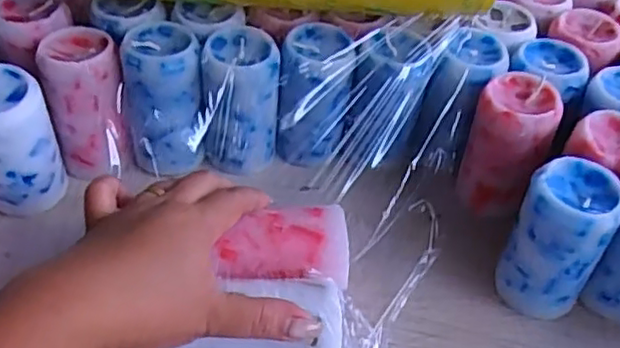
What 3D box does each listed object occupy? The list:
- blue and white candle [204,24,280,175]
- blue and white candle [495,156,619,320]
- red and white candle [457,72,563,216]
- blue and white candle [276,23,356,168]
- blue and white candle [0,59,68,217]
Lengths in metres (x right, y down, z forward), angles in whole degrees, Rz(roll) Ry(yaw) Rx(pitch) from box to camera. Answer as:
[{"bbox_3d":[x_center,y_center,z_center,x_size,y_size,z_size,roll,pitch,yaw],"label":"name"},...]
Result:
[{"bbox_3d":[-0.048,-0.046,0.454,0.051,0.095,0.055,-1,48,-5],"label":"blue and white candle"},{"bbox_3d":[0.146,0.040,0.391,0.052,0.092,0.050,34,54,25],"label":"blue and white candle"},{"bbox_3d":[0.132,-0.019,0.442,0.051,0.086,0.049,22,50,15],"label":"red and white candle"},{"bbox_3d":[0.005,-0.056,0.467,0.047,0.092,0.049,11,48,6],"label":"blue and white candle"},{"bbox_3d":[-0.188,-0.017,0.417,0.048,0.097,0.049,-23,53,-23],"label":"blue and white candle"}]

